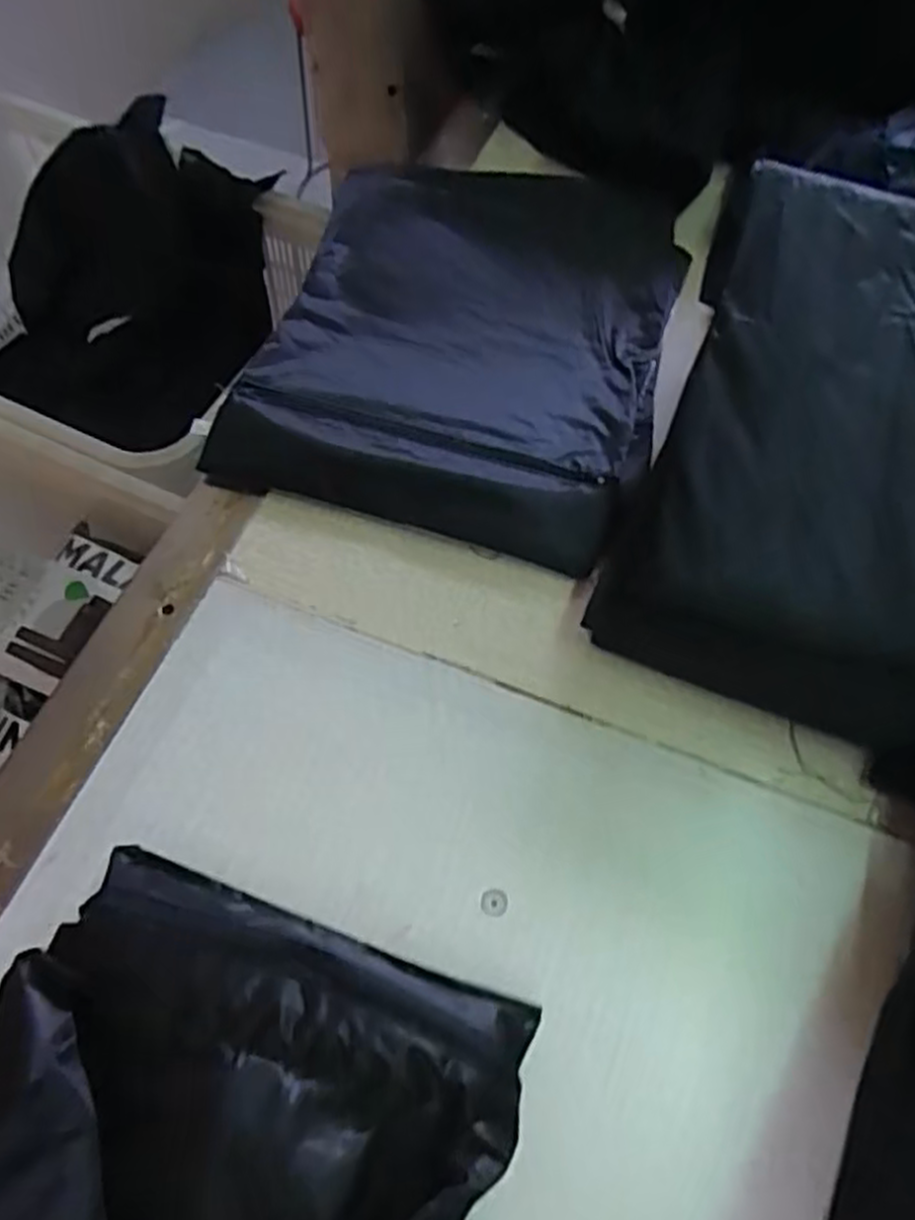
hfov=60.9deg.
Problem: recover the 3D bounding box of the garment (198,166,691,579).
[{"bbox_3d":[0.012,-0.222,0.606,0.292,0.048,0.386,13,57,7],"label":"garment"}]

